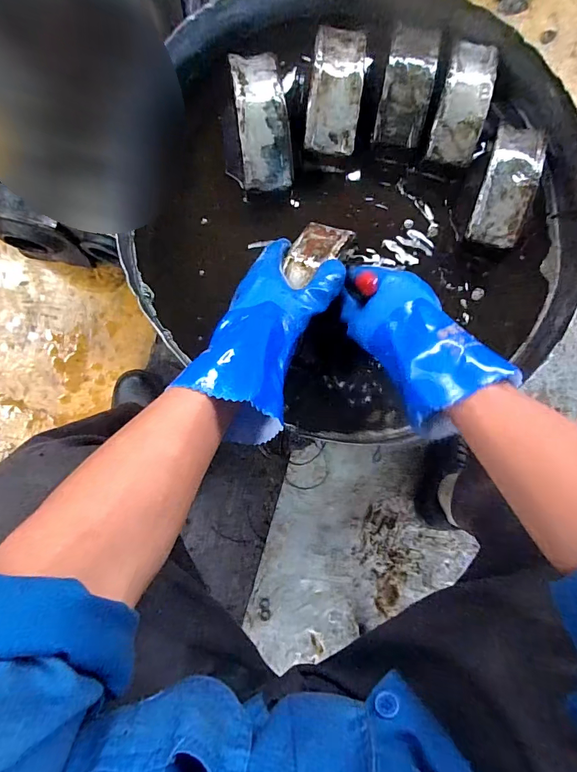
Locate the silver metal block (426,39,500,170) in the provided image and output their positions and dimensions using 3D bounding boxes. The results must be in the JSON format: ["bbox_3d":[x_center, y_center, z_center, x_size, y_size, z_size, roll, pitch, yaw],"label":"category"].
[{"bbox_3d":[0.215,-0.351,0.496,0.057,0.030,0.145,14,85,-1],"label":"silver metal block"}]

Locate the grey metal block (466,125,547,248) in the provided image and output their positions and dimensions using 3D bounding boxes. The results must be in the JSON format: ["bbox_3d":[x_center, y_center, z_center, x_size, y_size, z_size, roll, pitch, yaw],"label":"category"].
[{"bbox_3d":[0.264,-0.244,0.484,0.055,0.032,0.148,16,85,-1],"label":"grey metal block"}]

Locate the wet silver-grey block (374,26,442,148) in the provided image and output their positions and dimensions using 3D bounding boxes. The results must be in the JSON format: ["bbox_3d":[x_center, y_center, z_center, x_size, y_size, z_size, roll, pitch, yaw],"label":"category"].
[{"bbox_3d":[0.146,-0.369,0.495,0.058,0.030,0.136,10,85,-2],"label":"wet silver-grey block"}]

